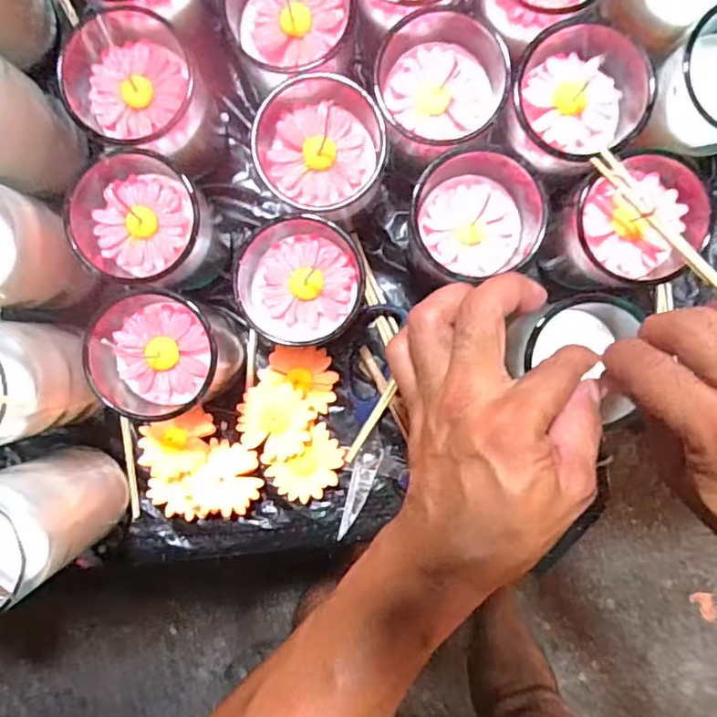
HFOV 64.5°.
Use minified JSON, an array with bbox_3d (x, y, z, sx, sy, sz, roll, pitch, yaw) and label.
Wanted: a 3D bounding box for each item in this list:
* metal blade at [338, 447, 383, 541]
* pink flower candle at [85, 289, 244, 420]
[{"bbox_3d":[-0.001,0.095,0.399,0.016,0.006,0.068,21,92,-2],"label":"metal blade"},{"bbox_3d":[-0.115,-0.001,0.347,0.070,0.084,0.072,0,92,-1],"label":"pink flower candle"}]

